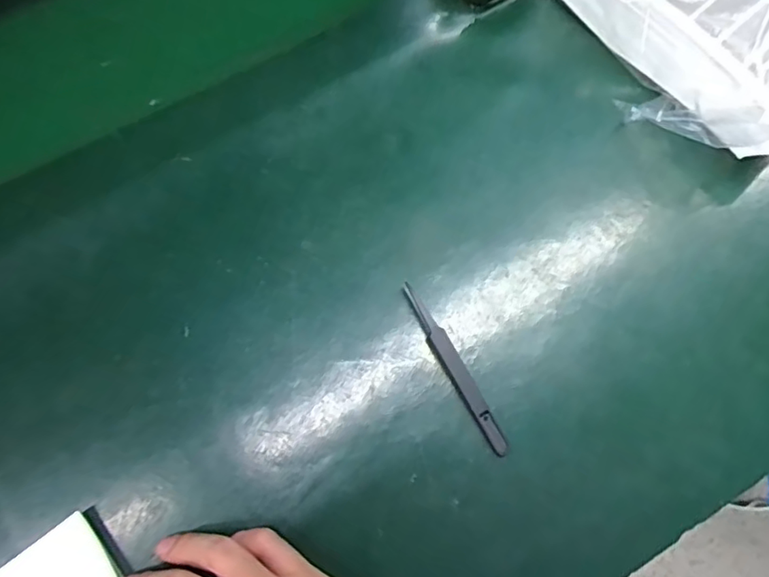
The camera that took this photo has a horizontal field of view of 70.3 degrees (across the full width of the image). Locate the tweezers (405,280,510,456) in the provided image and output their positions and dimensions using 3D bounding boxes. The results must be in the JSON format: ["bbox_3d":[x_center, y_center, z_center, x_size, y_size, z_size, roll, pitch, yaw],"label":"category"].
[{"bbox_3d":[0.042,0.047,0.324,0.012,0.009,0.112,-30,78,-7],"label":"tweezers"}]

